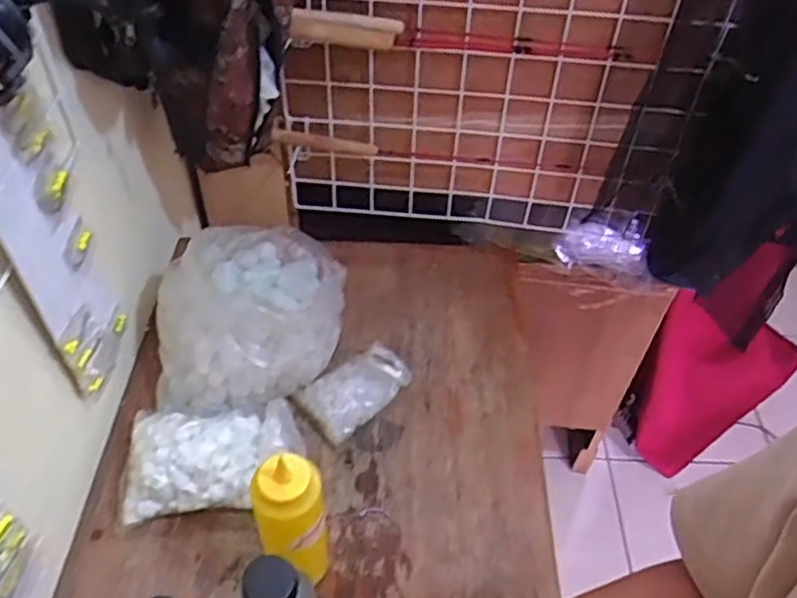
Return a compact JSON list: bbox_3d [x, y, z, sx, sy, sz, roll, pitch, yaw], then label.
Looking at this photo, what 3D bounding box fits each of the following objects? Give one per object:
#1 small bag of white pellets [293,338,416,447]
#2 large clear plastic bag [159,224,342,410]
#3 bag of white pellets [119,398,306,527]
[{"bbox_3d":[-0.049,0.104,0.828,0.134,0.038,0.079,-32,56,-28],"label":"small bag of white pellets"},{"bbox_3d":[-0.177,0.012,0.834,0.235,0.113,0.203,-13,49,-13],"label":"large clear plastic bag"},{"bbox_3d":[-0.197,0.170,0.749,0.183,0.052,0.121,-2,48,-4],"label":"bag of white pellets"}]

